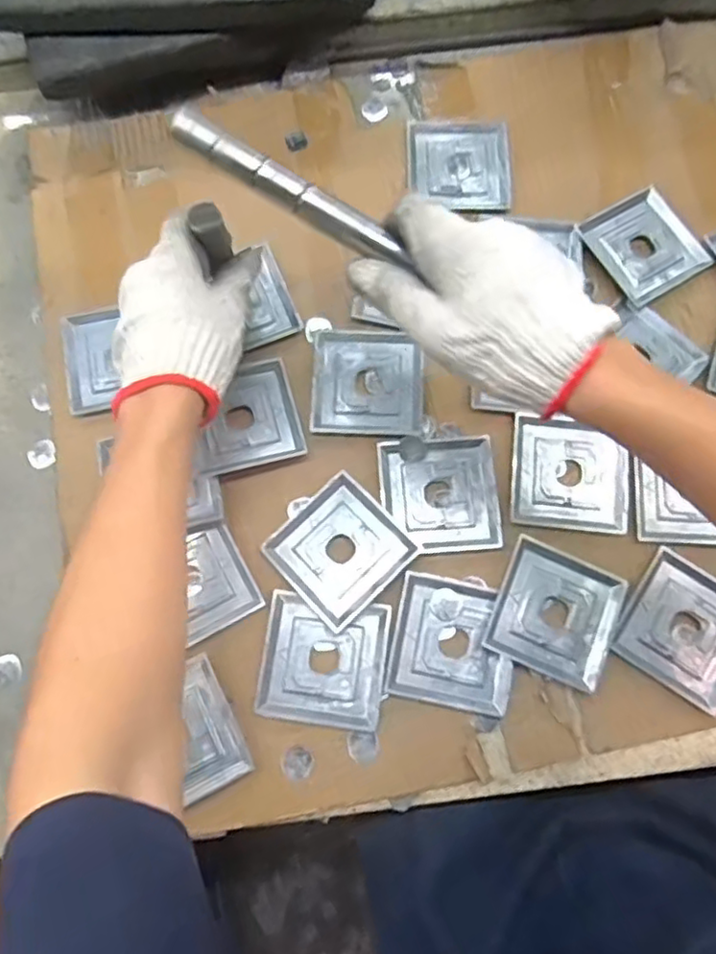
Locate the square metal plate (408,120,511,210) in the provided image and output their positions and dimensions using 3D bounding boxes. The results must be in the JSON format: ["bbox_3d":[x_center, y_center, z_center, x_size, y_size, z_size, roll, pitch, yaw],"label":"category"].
[{"bbox_3d":[0.091,-0.281,0.581,0.087,0.011,0.092,1,76,1],"label":"square metal plate"}]

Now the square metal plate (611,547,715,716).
[{"bbox_3d":[0.248,0.114,0.481,0.089,0.008,0.090,31,79,8],"label":"square metal plate"}]

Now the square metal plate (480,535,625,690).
[{"bbox_3d":[0.149,0.102,0.483,0.088,0.008,0.088,21,78,6],"label":"square metal plate"}]

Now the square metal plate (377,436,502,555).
[{"bbox_3d":[0.065,0.013,0.507,0.088,0.005,0.092,-4,76,0],"label":"square metal plate"}]

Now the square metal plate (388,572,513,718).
[{"bbox_3d":[0.071,0.124,0.481,0.086,0.008,0.090,11,77,3],"label":"square metal plate"}]

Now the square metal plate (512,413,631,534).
[{"bbox_3d":[0.168,-0.003,0.507,0.088,0.008,0.087,7,77,2],"label":"square metal plate"}]

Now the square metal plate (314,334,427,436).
[{"bbox_3d":[0.008,-0.078,0.532,0.090,0.007,0.090,1,76,1],"label":"square metal plate"}]

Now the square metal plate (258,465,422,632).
[{"bbox_3d":[-0.013,0.055,0.497,0.089,0.009,0.089,-42,80,-9],"label":"square metal plate"}]

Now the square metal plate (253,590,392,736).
[{"bbox_3d":[-0.025,0.137,0.481,0.090,0.008,0.089,8,77,2],"label":"square metal plate"}]

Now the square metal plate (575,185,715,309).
[{"bbox_3d":[0.248,-0.203,0.560,0.088,0.011,0.095,-29,78,-6],"label":"square metal plate"}]

